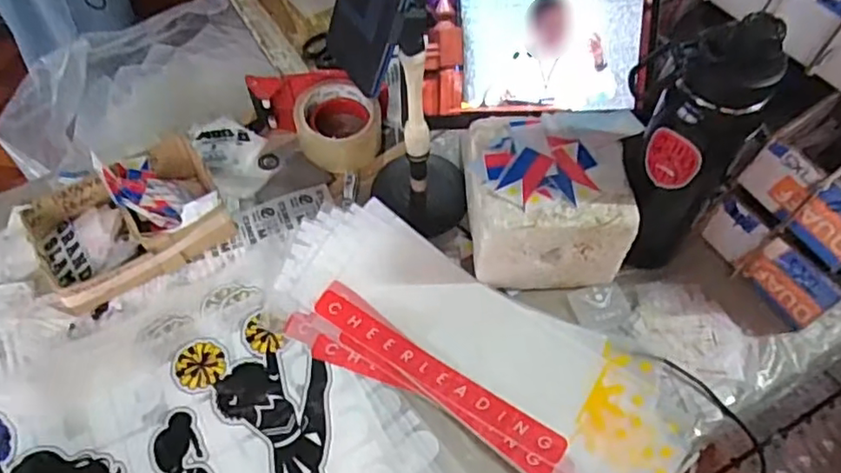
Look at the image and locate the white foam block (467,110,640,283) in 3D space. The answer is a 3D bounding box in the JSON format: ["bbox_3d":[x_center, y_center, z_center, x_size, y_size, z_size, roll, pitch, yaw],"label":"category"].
[{"bbox_3d":[0.132,-0.035,0.637,0.165,0.123,0.143,-4,57,-3],"label":"white foam block"}]

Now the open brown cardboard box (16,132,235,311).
[{"bbox_3d":[-0.301,-0.007,0.654,0.197,0.063,0.122,-35,63,-21],"label":"open brown cardboard box"}]

